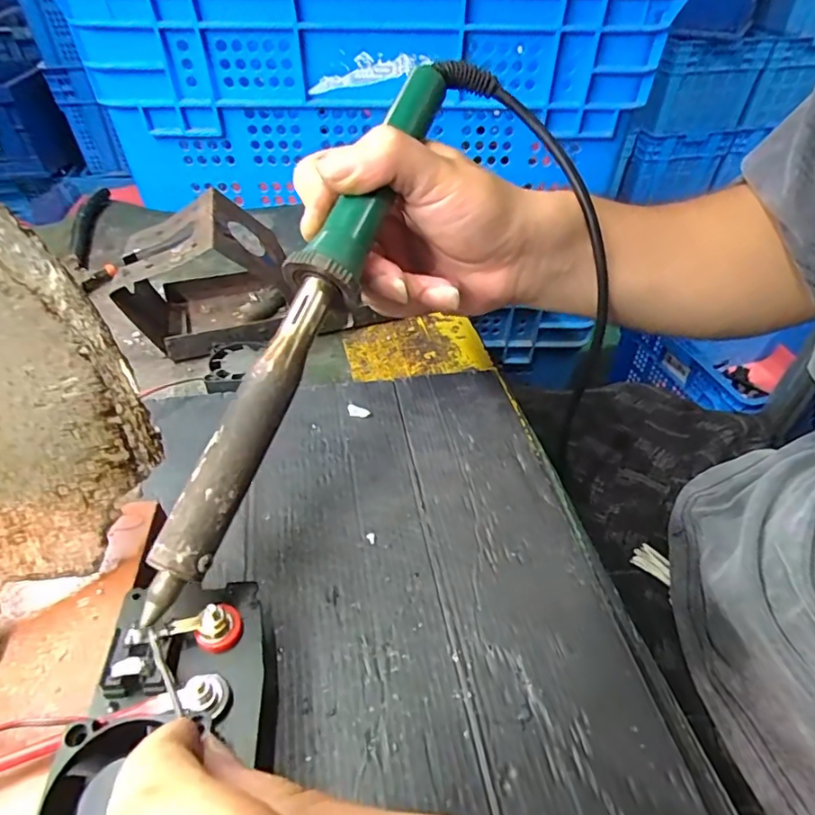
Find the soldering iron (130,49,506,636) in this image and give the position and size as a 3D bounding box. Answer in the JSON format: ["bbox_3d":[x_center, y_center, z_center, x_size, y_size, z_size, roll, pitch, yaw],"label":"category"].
[{"bbox_3d":[-0.033,-0.050,0.216,0.030,0.022,0.279,19,71,17],"label":"soldering iron"}]

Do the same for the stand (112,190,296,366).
[{"bbox_3d":[-0.126,-0.084,0.338,0.101,0.079,0.074,-7,44,-8],"label":"stand"}]

